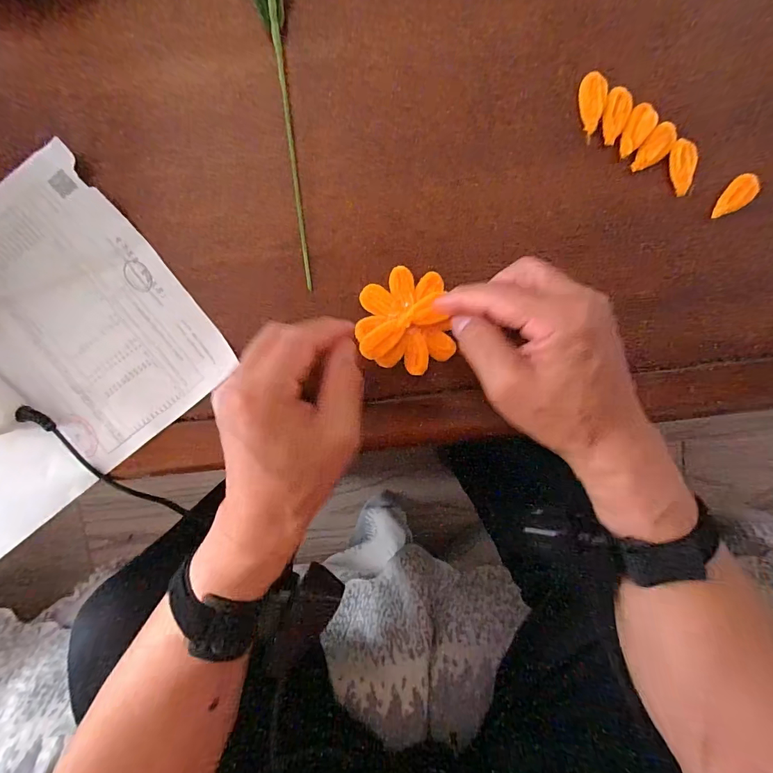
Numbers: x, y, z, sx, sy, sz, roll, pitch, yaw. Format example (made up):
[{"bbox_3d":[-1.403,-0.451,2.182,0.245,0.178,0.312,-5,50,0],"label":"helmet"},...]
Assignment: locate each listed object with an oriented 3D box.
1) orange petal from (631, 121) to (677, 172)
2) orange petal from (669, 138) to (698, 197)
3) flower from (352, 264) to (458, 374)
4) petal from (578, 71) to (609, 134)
[{"bbox_3d":[0.202,-0.179,0.296,0.019,0.005,0.039,32,94,-4],"label":"orange petal"},{"bbox_3d":[0.224,-0.165,0.296,0.016,0.005,0.038,-4,95,-1],"label":"orange petal"},{"bbox_3d":[0.014,-0.049,0.301,0.068,0.009,0.076,-10,98,0],"label":"flower"},{"bbox_3d":[0.153,-0.210,0.291,0.018,0.005,0.040,0,95,-1],"label":"petal"}]

